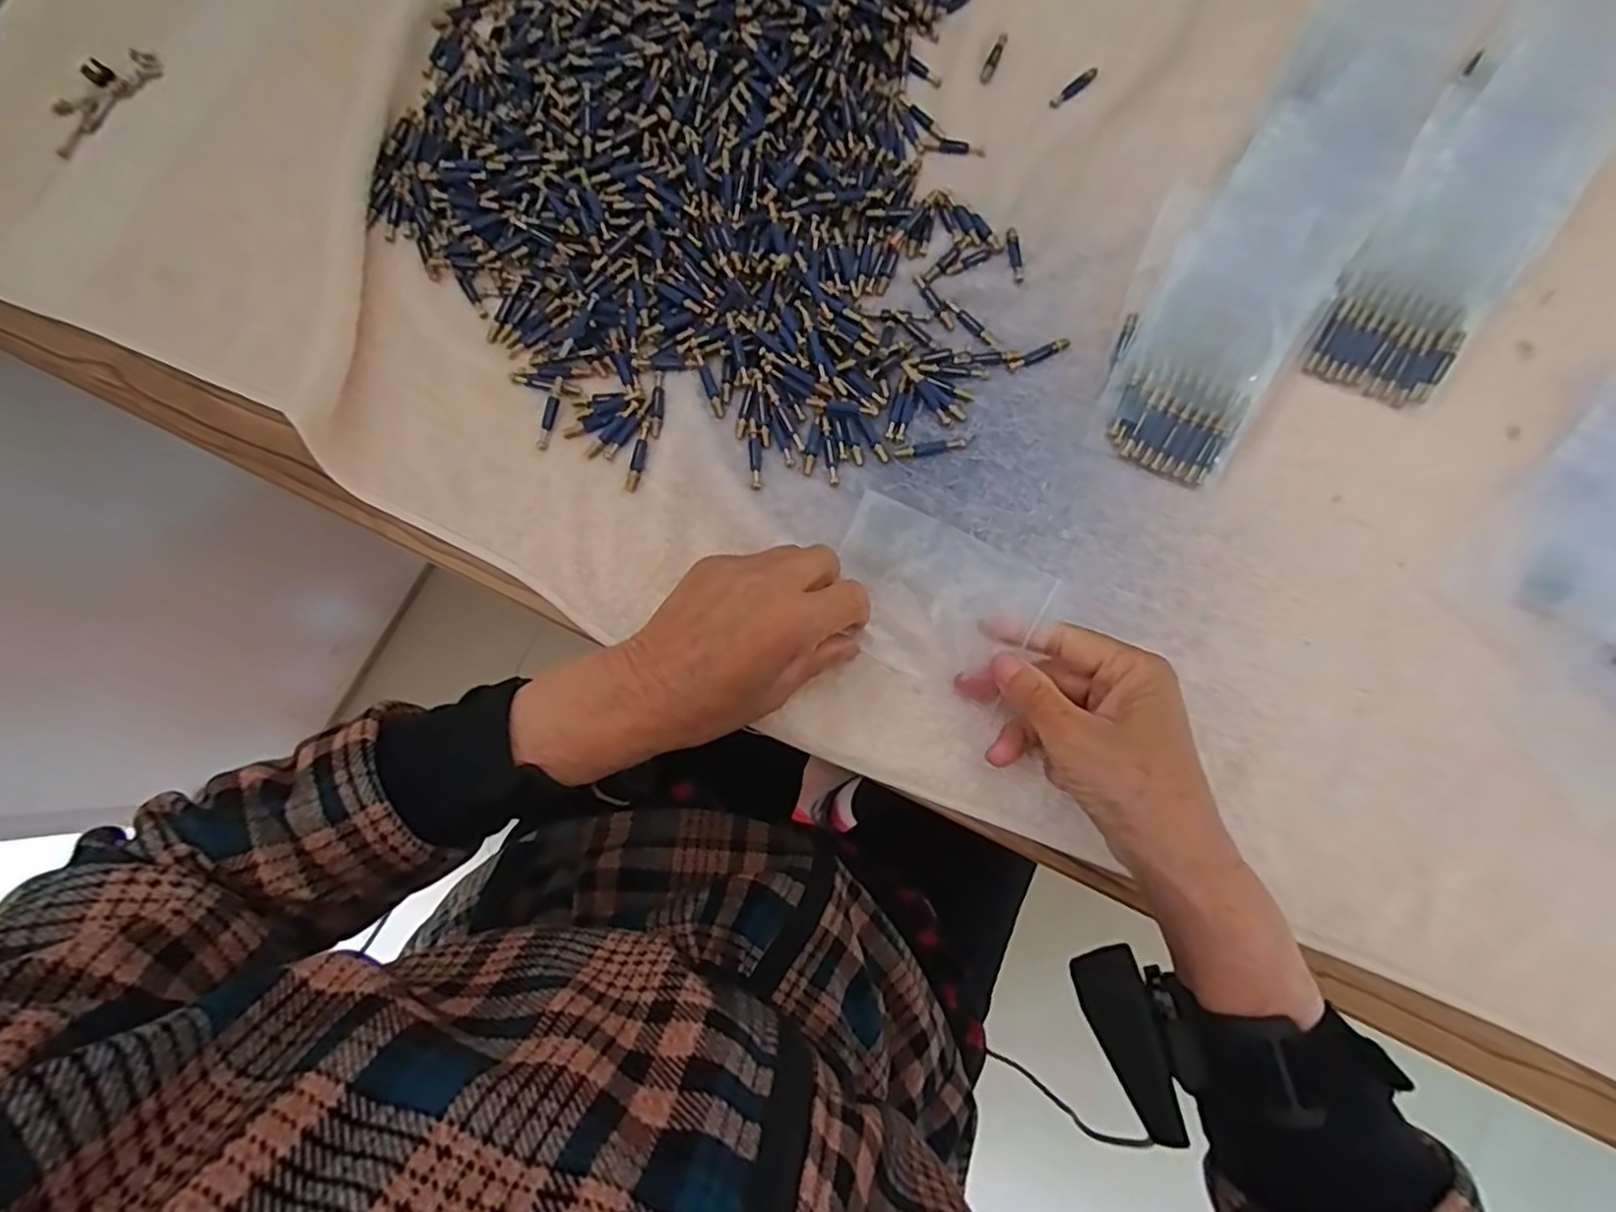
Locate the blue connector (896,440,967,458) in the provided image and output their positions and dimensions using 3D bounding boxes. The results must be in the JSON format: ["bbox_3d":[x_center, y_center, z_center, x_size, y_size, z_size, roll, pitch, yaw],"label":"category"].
[{"bbox_3d":[0.068,-0.088,0.381,0.040,0.004,0.007,-13,79,-4],"label":"blue connector"}]

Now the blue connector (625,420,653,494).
[{"bbox_3d":[-0.093,-0.083,0.375,0.008,0.004,0.041,11,79,1],"label":"blue connector"}]

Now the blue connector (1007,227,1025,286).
[{"bbox_3d":[0.124,-0.209,0.407,0.008,0.004,0.037,-6,79,-2],"label":"blue connector"}]

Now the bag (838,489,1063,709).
[{"bbox_3d":[0.064,-0.003,0.356,0.108,0.004,0.077,28,95,10],"label":"bag"}]

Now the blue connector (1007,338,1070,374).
[{"bbox_3d":[0.133,-0.145,0.394,0.040,0.004,0.008,-26,80,-6],"label":"blue connector"}]

